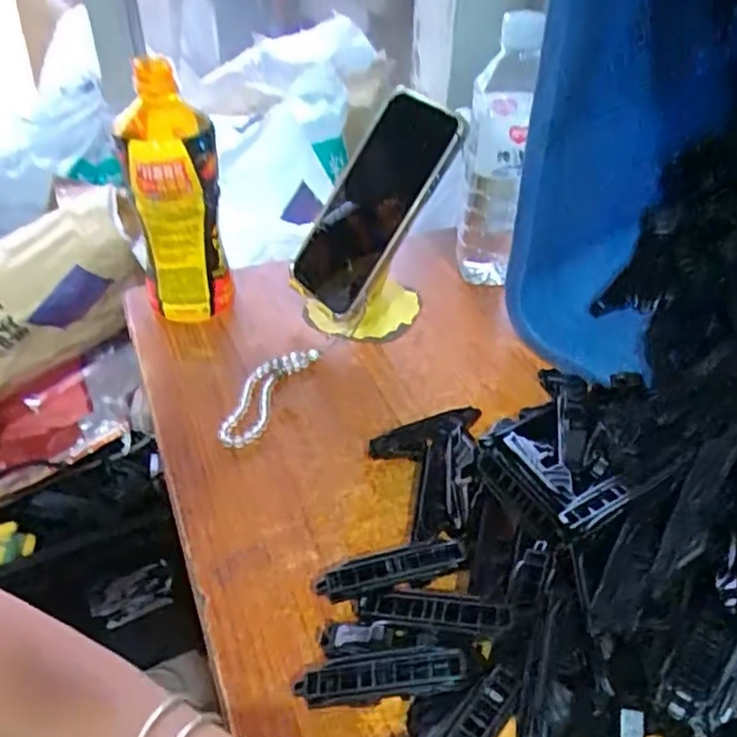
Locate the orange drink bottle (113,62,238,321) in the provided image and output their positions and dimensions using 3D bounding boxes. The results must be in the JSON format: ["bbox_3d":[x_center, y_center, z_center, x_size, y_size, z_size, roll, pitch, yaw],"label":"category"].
[{"bbox_3d":[-0.145,-0.126,0.505,0.066,0.182,0.072,-7,39,-11],"label":"orange drink bottle"}]

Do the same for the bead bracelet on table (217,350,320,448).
[{"bbox_3d":[-0.074,0.017,0.473,0.035,0.007,0.103,16,41,17],"label":"bead bracelet on table"}]

